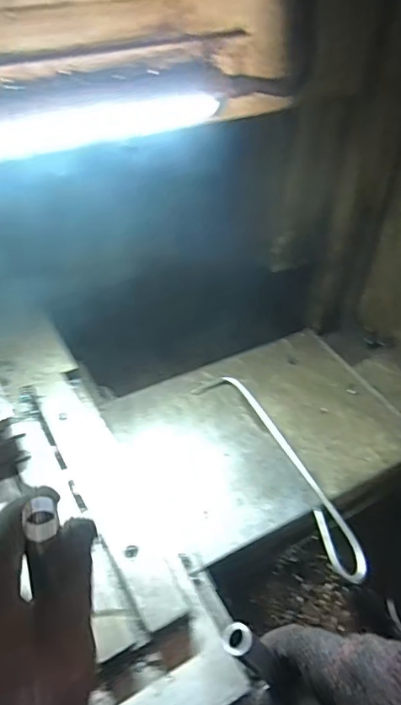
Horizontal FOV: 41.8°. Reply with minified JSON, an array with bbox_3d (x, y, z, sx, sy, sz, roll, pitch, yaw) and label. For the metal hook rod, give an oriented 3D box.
[{"bbox_3d":[0.108,0.147,0.709,0.068,0.017,0.343,-22,51,-23],"label":"metal hook rod"}]

